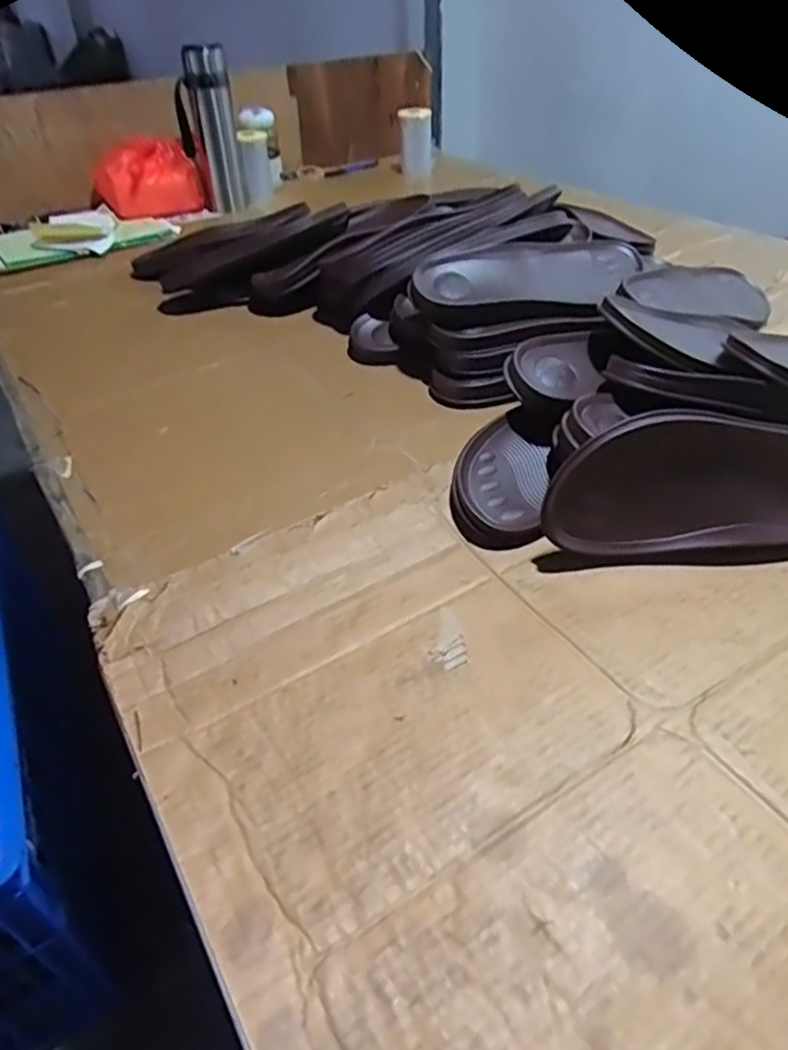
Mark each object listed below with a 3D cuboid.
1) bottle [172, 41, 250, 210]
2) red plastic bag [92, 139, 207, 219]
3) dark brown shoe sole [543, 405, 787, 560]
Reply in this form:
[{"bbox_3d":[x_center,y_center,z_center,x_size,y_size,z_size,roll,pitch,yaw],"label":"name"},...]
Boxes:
[{"bbox_3d":[-0.300,-0.640,1.099,0.091,0.236,0.073,-9,41,-8],"label":"bottle"},{"bbox_3d":[-0.421,-0.590,1.149,0.164,0.111,0.068,-26,46,-25],"label":"red plastic bag"},{"bbox_3d":[0.226,-0.028,0.465,0.243,0.097,0.025,-3,18,-5],"label":"dark brown shoe sole"}]

